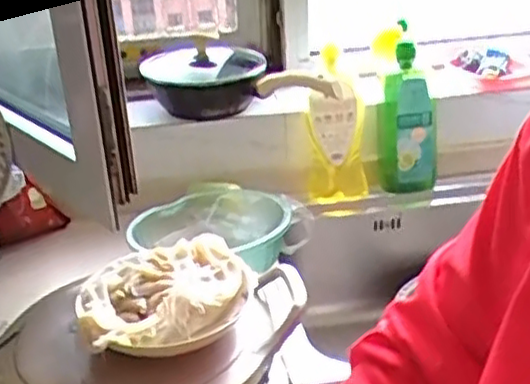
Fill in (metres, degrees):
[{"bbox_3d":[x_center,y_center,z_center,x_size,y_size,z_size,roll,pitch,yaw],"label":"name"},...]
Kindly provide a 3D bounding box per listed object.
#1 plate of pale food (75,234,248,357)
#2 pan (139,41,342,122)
[{"bbox_3d":[-0.100,0.104,0.699,0.172,0.043,0.152,-13,26,-19],"label":"plate of pale food"},{"bbox_3d":[-0.053,-0.187,1.079,0.263,0.092,0.200,-11,26,-16],"label":"pan"}]

